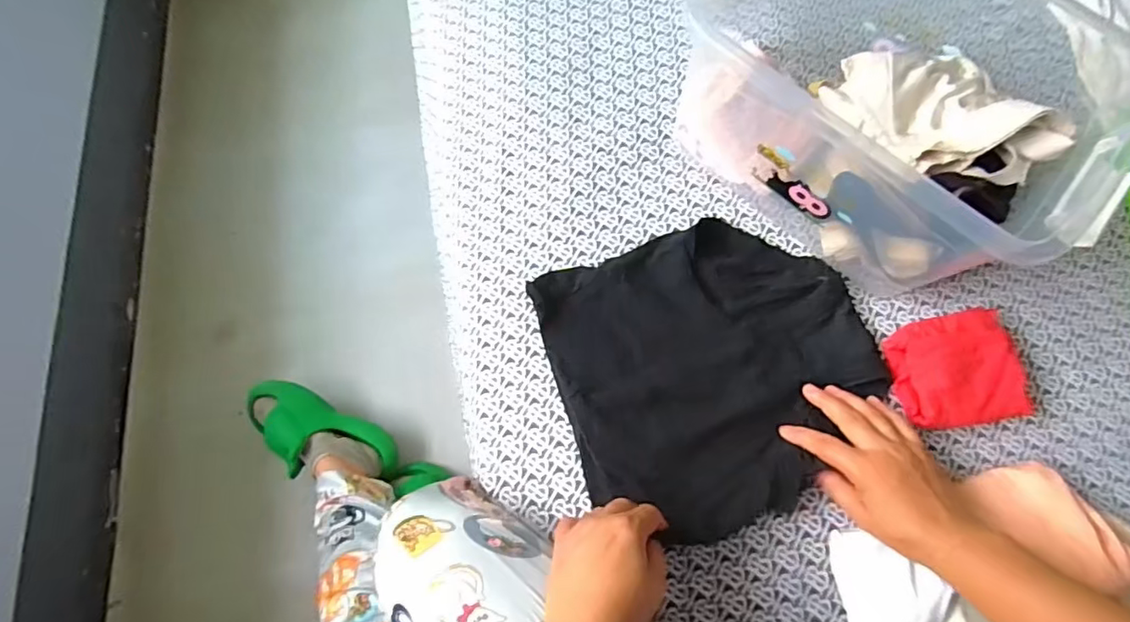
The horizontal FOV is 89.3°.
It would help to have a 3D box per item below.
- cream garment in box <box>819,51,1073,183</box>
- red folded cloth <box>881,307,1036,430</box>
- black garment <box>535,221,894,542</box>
[{"bbox_3d":[0.315,-0.174,0.484,0.126,0.057,0.164,-18,72,-7],"label":"cream garment in box"},{"bbox_3d":[0.355,0.054,0.522,0.101,0.047,0.100,-10,72,-2],"label":"red folded cloth"},{"bbox_3d":[0.143,0.050,0.526,0.287,0.030,0.260,-19,72,-5],"label":"black garment"}]

